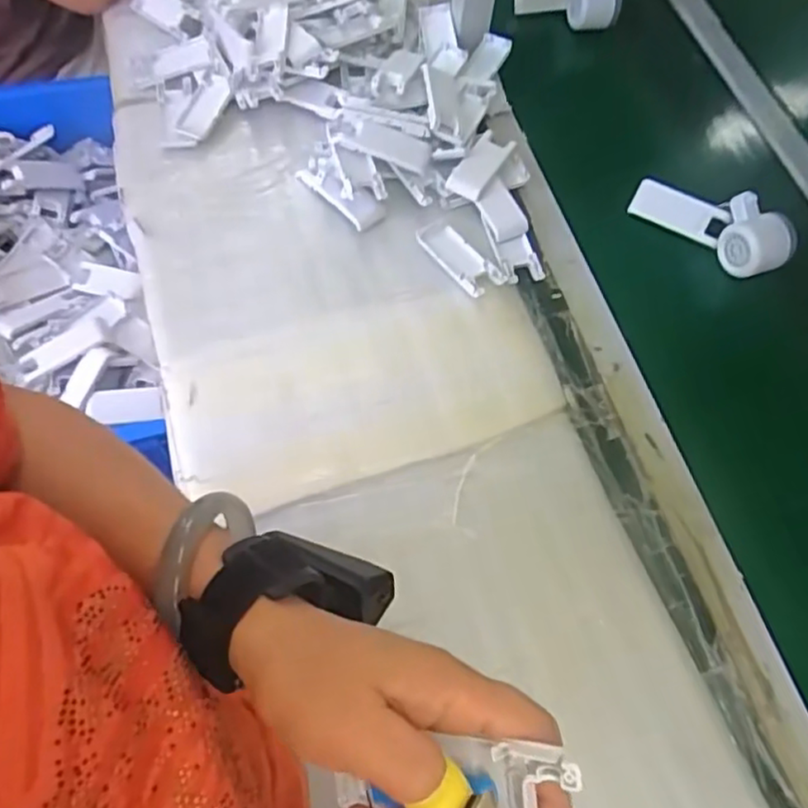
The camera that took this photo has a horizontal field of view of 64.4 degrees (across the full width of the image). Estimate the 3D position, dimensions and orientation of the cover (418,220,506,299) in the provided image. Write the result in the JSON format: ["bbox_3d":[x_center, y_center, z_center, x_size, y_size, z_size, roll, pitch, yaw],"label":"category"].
[{"bbox_3d":[0.057,-0.152,0.661,0.043,0.012,0.100,-33,71,-17],"label":"cover"}]

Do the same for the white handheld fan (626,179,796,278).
[{"bbox_3d":[0.343,-0.201,0.713,0.171,0.051,0.058,34,67,26],"label":"white handheld fan"}]

